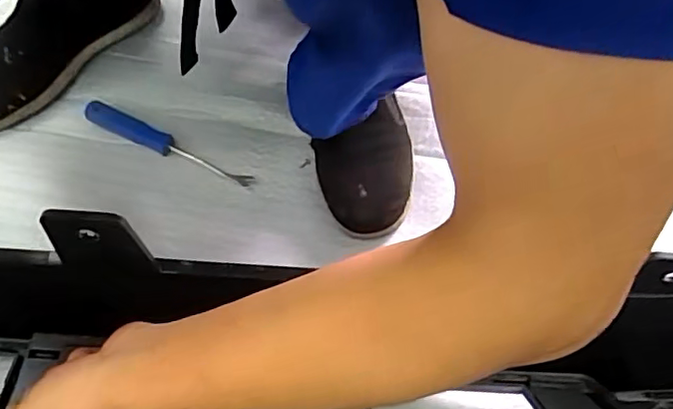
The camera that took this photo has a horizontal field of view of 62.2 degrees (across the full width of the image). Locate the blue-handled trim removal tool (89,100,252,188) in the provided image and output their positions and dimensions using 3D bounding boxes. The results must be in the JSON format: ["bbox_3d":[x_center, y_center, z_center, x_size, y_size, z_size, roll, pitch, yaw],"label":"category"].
[{"bbox_3d":[-0.174,-0.059,0.578,0.195,0.025,0.021,23,63,10],"label":"blue-handled trim removal tool"}]

